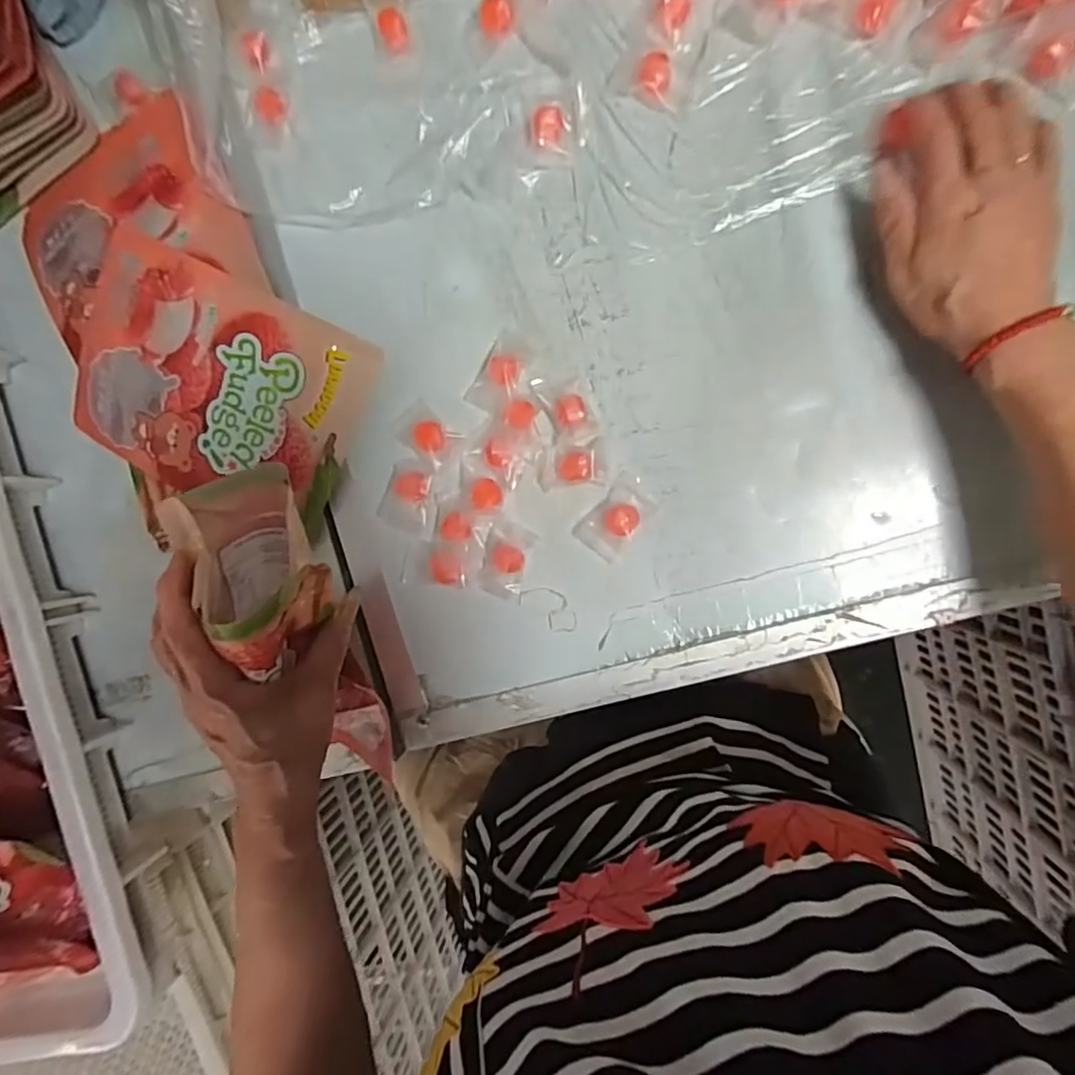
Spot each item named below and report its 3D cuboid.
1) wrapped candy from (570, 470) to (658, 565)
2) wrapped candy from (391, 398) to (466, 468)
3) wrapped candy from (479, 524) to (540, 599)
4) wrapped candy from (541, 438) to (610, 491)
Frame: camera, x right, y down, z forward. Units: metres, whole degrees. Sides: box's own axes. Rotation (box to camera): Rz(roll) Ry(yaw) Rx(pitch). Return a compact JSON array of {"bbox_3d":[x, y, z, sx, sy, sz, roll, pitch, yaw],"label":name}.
[{"bbox_3d":[0.052,-0.013,0.394,0.034,0.013,0.055,39,99,4],"label":"wrapped candy"},{"bbox_3d":[-0.076,-0.070,0.410,0.049,0.012,0.031,39,99,4],"label":"wrapped candy"},{"bbox_3d":[-0.023,0.017,0.407,0.030,0.011,0.049,19,97,7],"label":"wrapped candy"},{"bbox_3d":[0.023,-0.048,0.394,0.044,0.013,0.029,-8,93,9],"label":"wrapped candy"}]

